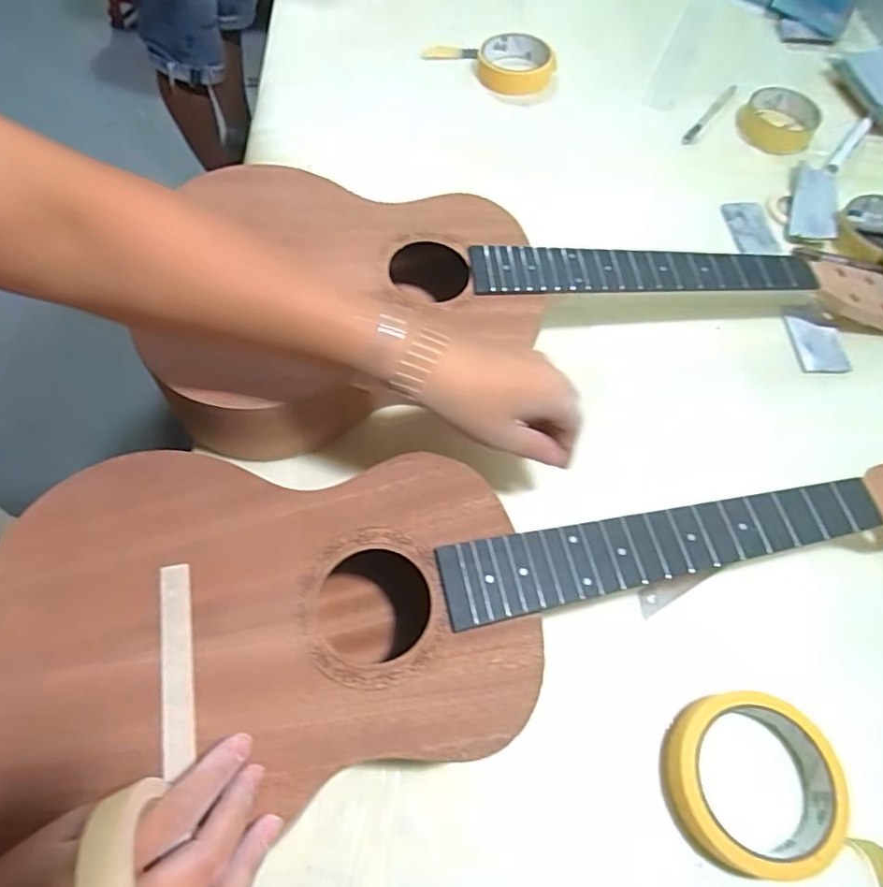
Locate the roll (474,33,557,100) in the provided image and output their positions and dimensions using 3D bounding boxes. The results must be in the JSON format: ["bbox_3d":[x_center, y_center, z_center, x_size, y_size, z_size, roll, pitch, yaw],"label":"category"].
[{"bbox_3d":[0.085,-0.435,0.685,0.091,0.035,0.070,16,64,7],"label":"roll"}]

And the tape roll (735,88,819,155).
[{"bbox_3d":[0.363,-0.350,0.645,0.076,0.021,0.077,0,63,-1],"label":"tape roll"}]

